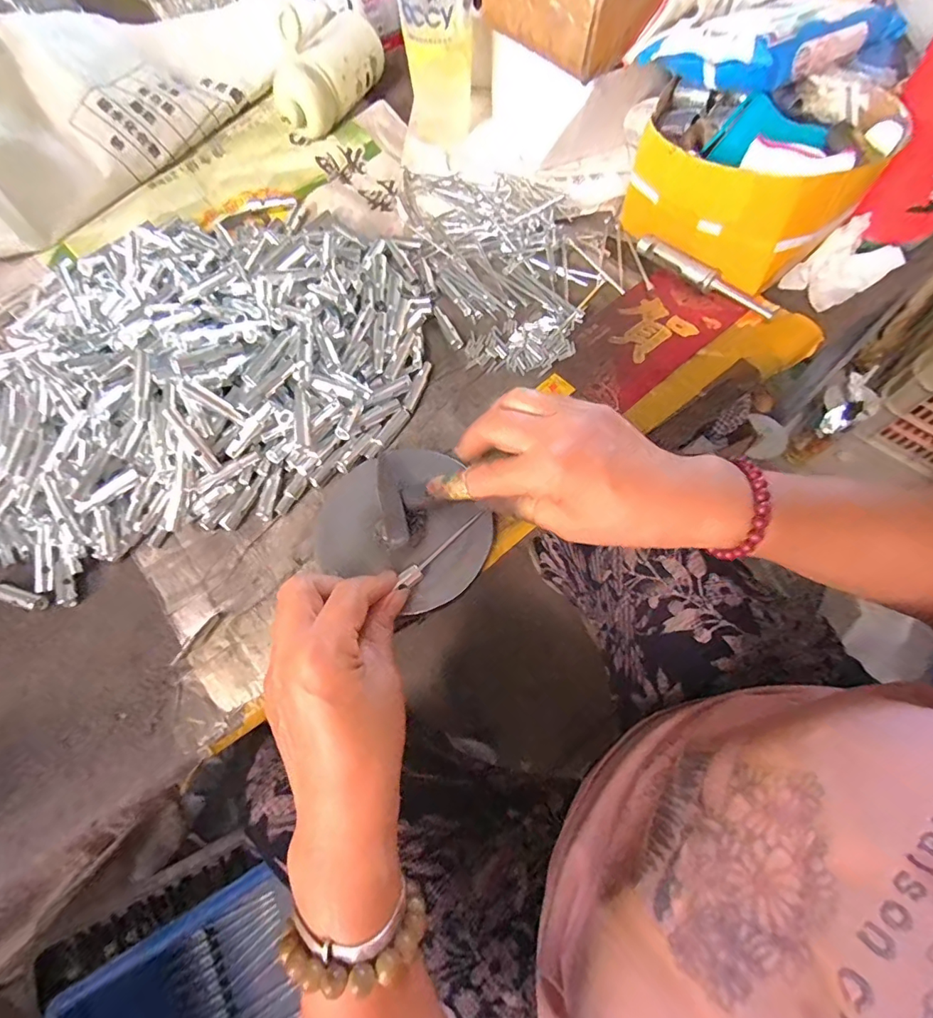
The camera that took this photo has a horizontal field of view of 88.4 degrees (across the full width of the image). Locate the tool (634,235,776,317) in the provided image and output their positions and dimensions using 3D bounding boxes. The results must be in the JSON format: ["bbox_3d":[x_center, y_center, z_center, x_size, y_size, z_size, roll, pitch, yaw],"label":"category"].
[{"bbox_3d":[0.206,-0.205,0.421,0.013,0.012,0.134,-41,71,-13],"label":"tool"}]

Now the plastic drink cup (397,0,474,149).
[{"bbox_3d":[-0.028,-0.486,0.460,0.083,0.206,0.082,-4,67,2],"label":"plastic drink cup"}]

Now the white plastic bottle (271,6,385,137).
[{"bbox_3d":[-0.158,-0.493,0.541,0.062,0.080,0.148,25,71,13],"label":"white plastic bottle"}]

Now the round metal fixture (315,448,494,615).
[{"bbox_3d":[-0.047,0.010,0.343,0.112,0.026,0.124,-36,70,-11],"label":"round metal fixture"}]

